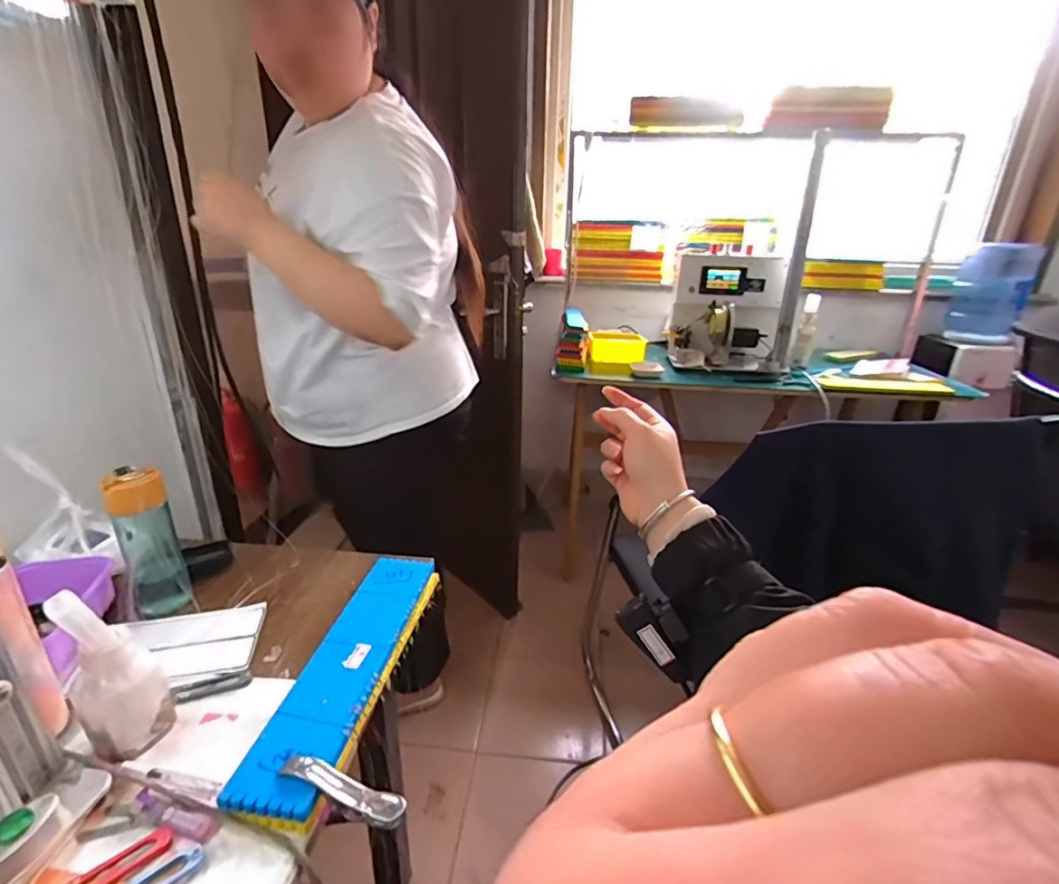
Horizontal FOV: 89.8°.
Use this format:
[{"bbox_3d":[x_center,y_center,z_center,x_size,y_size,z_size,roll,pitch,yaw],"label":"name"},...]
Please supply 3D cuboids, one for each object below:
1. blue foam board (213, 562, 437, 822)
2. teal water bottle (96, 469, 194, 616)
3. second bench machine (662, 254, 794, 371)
[{"bbox_3d":[-0.199,0.245,0.606,0.083,0.031,0.353,5,22,7],"label":"blue foam board"},{"bbox_3d":[-0.475,0.130,0.666,0.061,0.194,0.067,-15,28,-37],"label":"teal water bottle"},{"bbox_3d":[0.596,-0.383,1.587,0.328,0.306,0.201,8,23,15],"label":"second bench machine"}]

